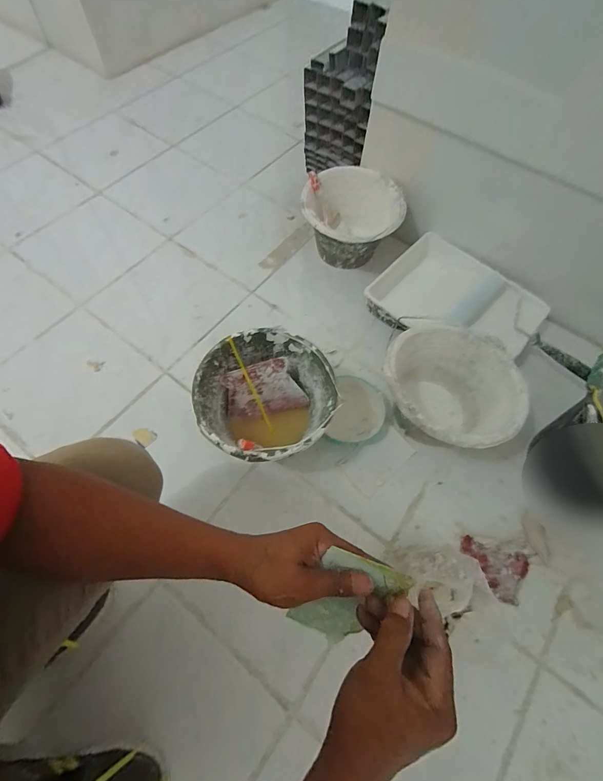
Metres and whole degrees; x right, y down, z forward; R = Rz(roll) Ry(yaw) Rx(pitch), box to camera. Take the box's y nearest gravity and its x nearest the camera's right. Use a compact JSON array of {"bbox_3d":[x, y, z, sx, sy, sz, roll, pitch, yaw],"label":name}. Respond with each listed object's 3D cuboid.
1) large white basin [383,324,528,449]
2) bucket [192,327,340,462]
[{"bbox_3d":[0.279,0.018,0.723,0.244,0.172,0.236,2,63,-3],"label":"large white basin"},{"bbox_3d":[-0.070,0.035,0.702,0.240,0.178,0.244,2,63,-3],"label":"bucket"}]

